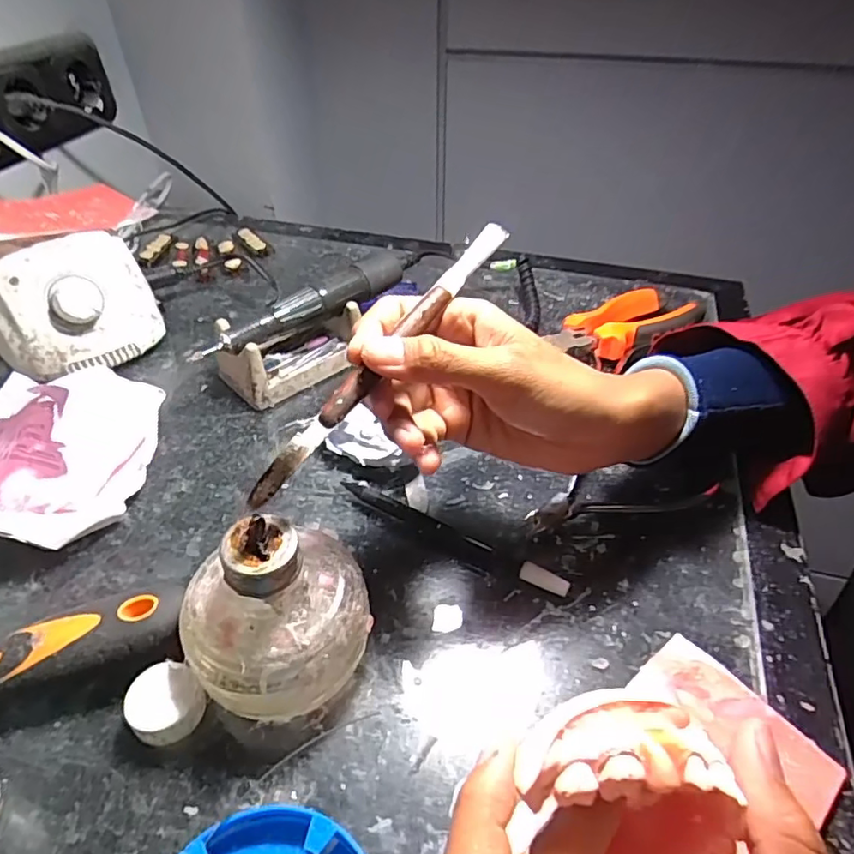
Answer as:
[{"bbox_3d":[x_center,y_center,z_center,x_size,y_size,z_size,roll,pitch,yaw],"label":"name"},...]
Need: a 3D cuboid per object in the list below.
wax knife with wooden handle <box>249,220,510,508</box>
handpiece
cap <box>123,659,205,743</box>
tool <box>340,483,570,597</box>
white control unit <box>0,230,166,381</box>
[{"bbox_3d":[-0.015,-0.034,0.245,0.010,0.008,0.169,26,63,26],"label":"wax knife with wooden handle"},{"bbox_3d":[-0.075,-0.090,0.411,0.182,0.022,0.021,-32,51,-31],"label":"handpiece"},{"bbox_3d":[-0.107,0.116,0.240,0.031,0.017,0.026,32,51,30],"label":"cap"},{"bbox_3d":[0.011,0.058,0.310,0.131,0.010,0.013,22,46,22],"label":"tool"},{"bbox_3d":[-0.252,-0.086,0.418,0.107,0.081,0.078,-26,48,-26],"label":"white control unit"}]

